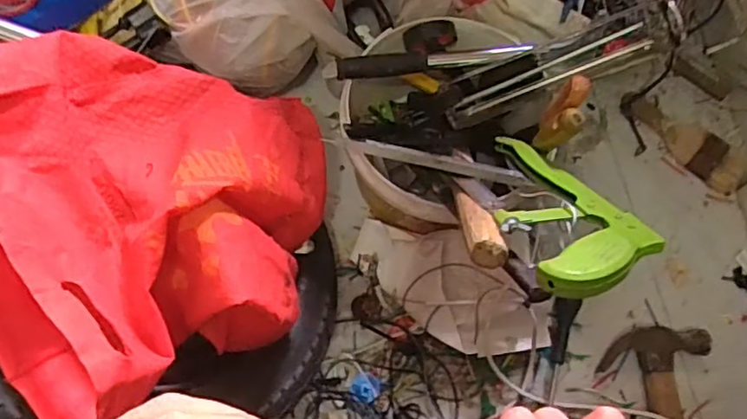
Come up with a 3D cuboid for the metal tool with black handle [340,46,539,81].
[{"bbox_3d":[0.062,-0.159,0.640,0.200,0.021,0.021,-8,71,-5],"label":"metal tool with black handle"}]

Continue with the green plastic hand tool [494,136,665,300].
[{"bbox_3d":[0.157,-0.010,0.528,0.106,0.023,0.268,0,26,-2],"label":"green plastic hand tool"}]

